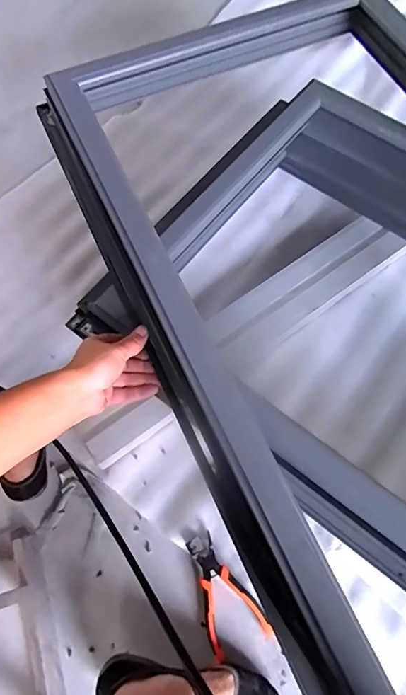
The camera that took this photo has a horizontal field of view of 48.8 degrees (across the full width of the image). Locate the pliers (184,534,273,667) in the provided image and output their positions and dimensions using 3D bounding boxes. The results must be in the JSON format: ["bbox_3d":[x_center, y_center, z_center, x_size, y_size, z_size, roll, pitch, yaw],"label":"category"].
[{"bbox_3d":[0.026,0.369,0.668,0.086,0.020,0.171,-27,72,-11],"label":"pliers"}]

